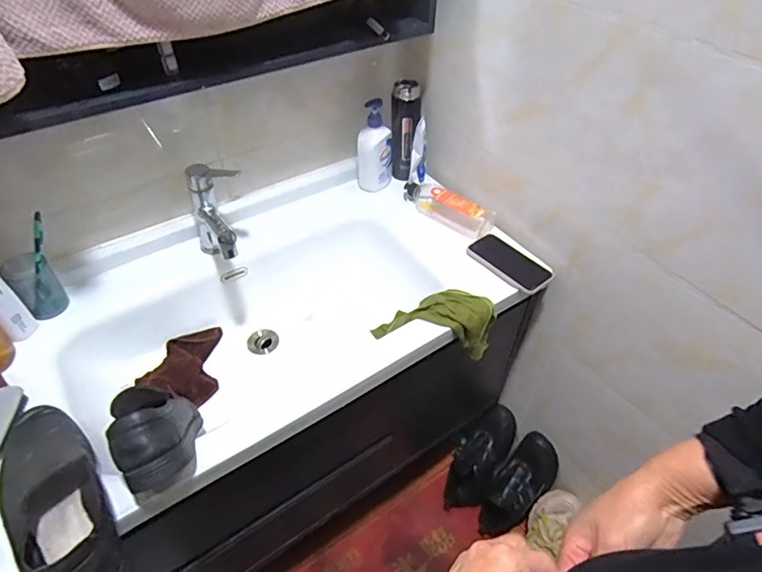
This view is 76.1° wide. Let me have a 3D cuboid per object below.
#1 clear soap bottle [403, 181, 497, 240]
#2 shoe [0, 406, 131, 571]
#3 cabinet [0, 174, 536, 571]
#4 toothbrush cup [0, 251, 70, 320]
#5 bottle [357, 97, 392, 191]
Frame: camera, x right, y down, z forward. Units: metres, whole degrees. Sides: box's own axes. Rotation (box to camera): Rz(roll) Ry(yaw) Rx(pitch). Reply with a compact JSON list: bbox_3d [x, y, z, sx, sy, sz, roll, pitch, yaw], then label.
[{"bbox_3d":[0.139,-0.173,1.054,0.217,0.064,0.067,33,56,28],"label":"clear soap bottle"},{"bbox_3d":[-0.395,0.244,0.578,0.105,0.083,0.275,-35,55,-27],"label":"shoe"},{"bbox_3d":[-0.208,0.191,1.045,1.020,0.567,0.549,-31,54,-25],"label":"cabinet"},{"bbox_3d":[-0.572,-0.001,0.812,0.060,0.104,0.059,0,47,0],"label":"toothbrush cup"},{"bbox_3d":[-0.015,-0.302,1.079,0.079,0.196,0.062,-3,47,-2],"label":"bottle"}]

